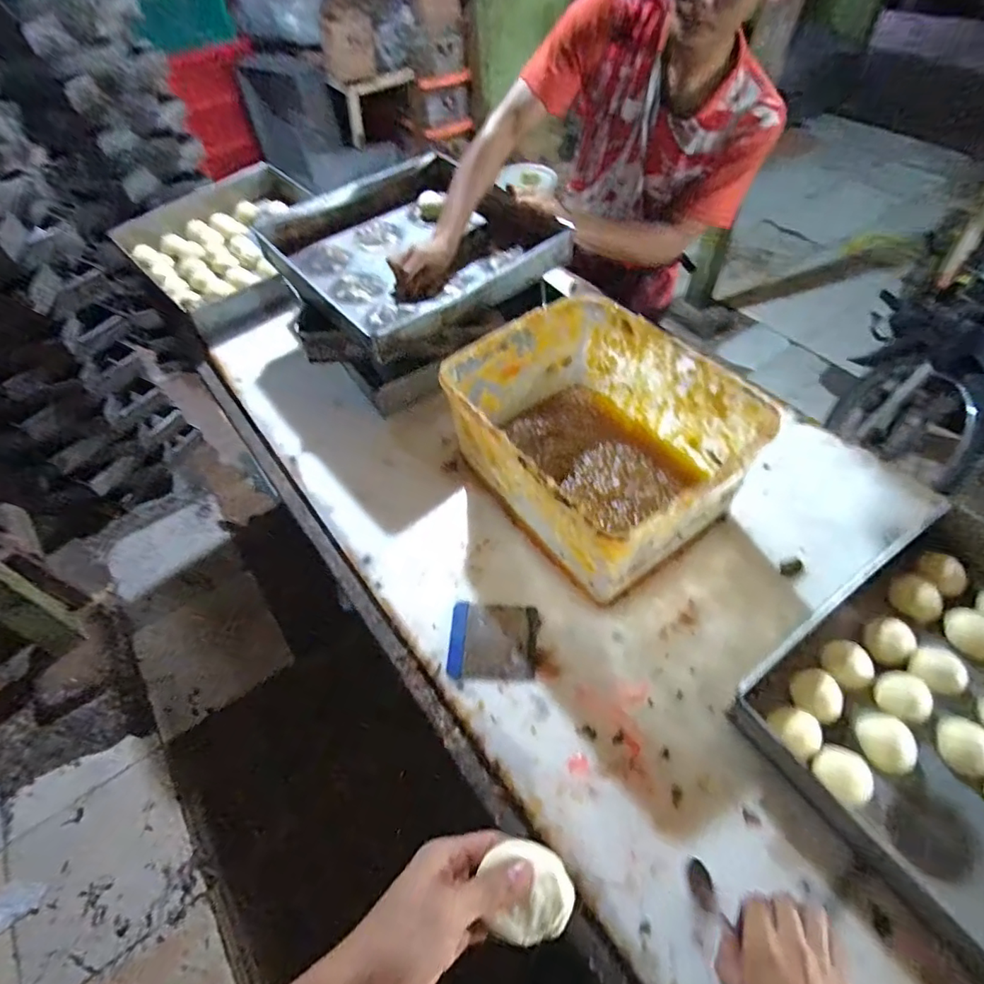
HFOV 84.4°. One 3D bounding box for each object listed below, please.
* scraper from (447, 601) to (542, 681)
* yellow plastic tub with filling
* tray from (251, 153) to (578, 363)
[{"bbox_3d":[0.003,0.191,0.697,0.111,0.006,0.097,3,53,6],"label":"scraper"},{"bbox_3d":[0.142,-0.068,0.766,0.291,0.189,0.366,-32,57,-19],"label":"yellow plastic tub with filling"},{"bbox_3d":[-0.141,-0.439,0.972,0.431,0.087,0.435,-34,58,-20],"label":"tray"}]

